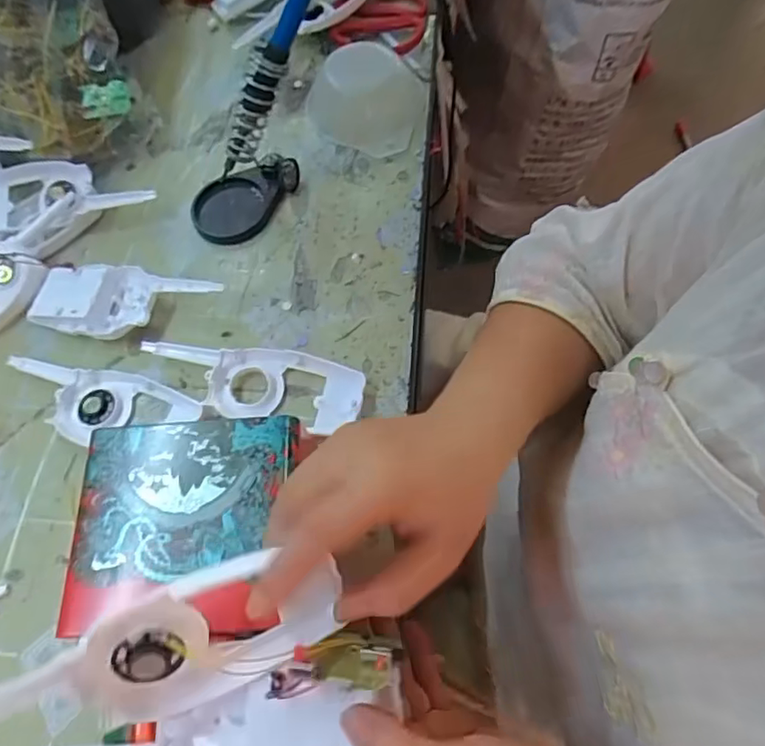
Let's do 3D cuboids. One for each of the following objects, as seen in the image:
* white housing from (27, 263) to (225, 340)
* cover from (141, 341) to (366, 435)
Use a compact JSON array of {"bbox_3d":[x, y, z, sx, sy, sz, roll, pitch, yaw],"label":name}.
[{"bbox_3d":[-0.204,-0.057,0.447,0.152,0.028,0.060,8,66,9],"label":"white housing"},{"bbox_3d":[-0.094,0.007,0.415,0.162,0.018,0.053,6,66,8],"label":"cover"}]

